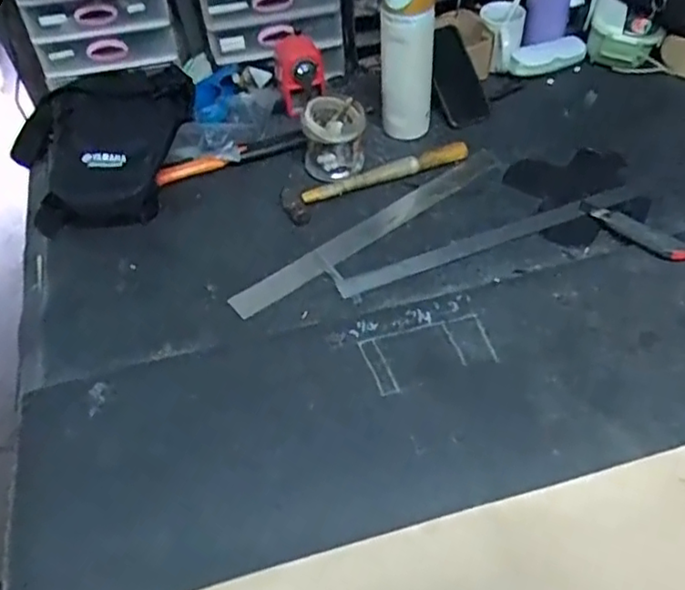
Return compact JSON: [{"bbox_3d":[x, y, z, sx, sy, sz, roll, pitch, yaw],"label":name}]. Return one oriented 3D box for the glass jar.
[{"bbox_3d":[-0.011,-0.241,0.979,0.092,0.117,0.094,-3,51,4],"label":"glass jar"}]

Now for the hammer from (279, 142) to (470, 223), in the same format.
[{"bbox_3d":[0.056,-0.173,0.976,0.302,0.028,0.079,-16,51,-7],"label":"hammer"}]

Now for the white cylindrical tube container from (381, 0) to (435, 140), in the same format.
[{"bbox_3d":[0.098,-0.356,0.959,0.080,0.234,0.072,-2,51,4],"label":"white cylindrical tube container"}]

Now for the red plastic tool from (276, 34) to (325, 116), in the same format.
[{"bbox_3d":[-0.072,-0.378,1.063,0.077,0.071,0.107,-10,50,-2],"label":"red plastic tool"}]

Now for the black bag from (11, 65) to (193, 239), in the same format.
[{"bbox_3d":[-0.350,-0.215,0.967,0.285,0.135,0.200,-18,51,-8],"label":"black bag"}]

